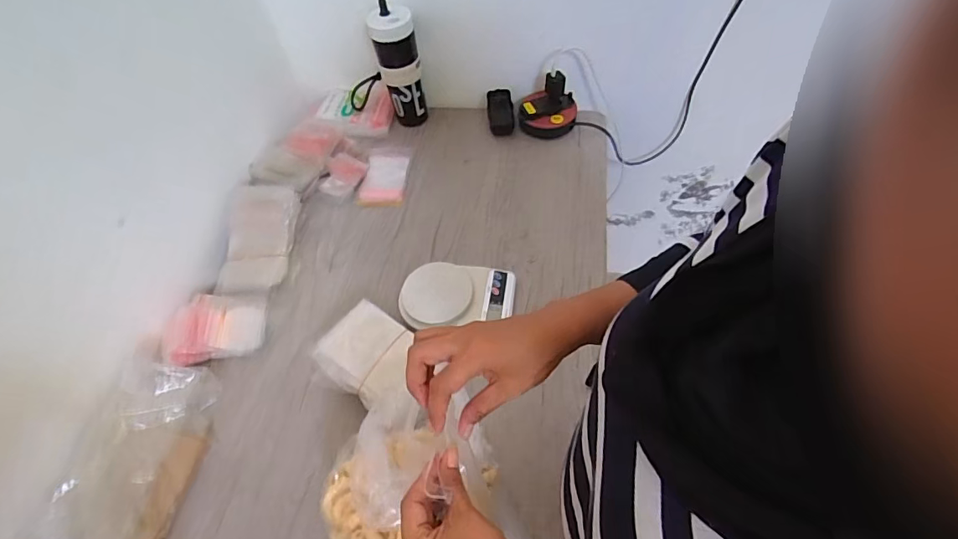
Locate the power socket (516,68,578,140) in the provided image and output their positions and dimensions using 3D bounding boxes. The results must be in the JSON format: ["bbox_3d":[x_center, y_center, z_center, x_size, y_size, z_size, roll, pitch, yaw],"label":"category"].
[{"bbox_3d":[0.140,-0.335,0.982,0.116,0.090,0.110,-3,55,4],"label":"power socket"}]

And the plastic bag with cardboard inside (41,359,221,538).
[{"bbox_3d":[-0.444,0.263,0.629,0.126,0.092,0.287,-1,55,5],"label":"plastic bag with cardboard inside"}]

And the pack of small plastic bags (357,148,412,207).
[{"bbox_3d":[-0.187,-0.192,0.974,0.083,0.016,0.165,1,55,6],"label":"pack of small plastic bags"}]

